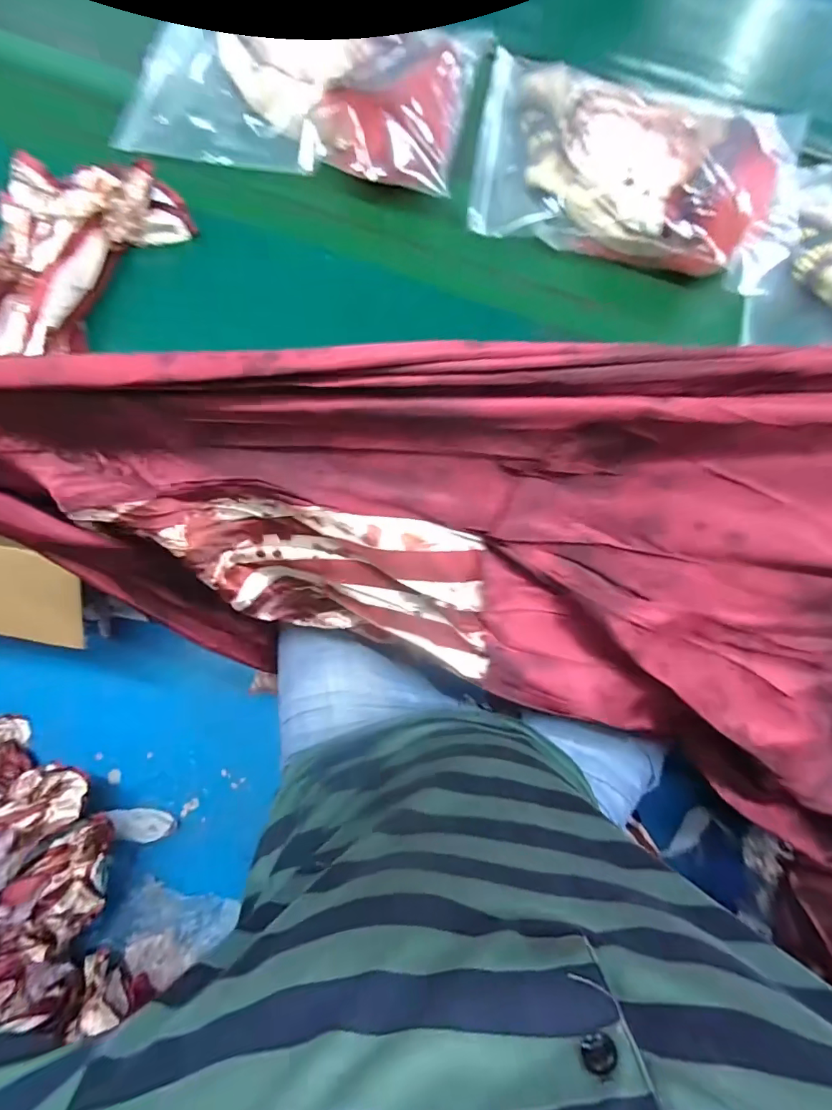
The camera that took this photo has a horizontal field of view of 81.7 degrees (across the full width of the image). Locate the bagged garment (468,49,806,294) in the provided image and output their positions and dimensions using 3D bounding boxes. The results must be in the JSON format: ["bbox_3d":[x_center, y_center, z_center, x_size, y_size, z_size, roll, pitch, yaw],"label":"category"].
[{"bbox_3d":[0.255,-0.453,0.547,0.355,0.071,0.257,9,74,1],"label":"bagged garment"}]

